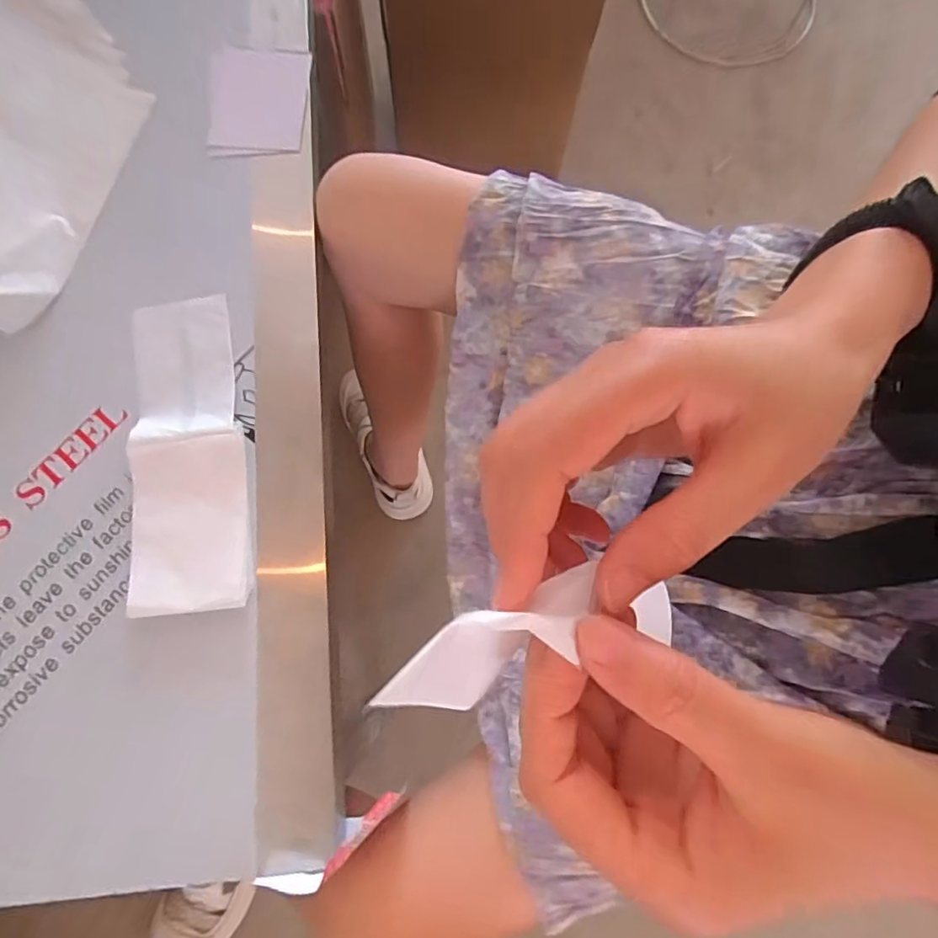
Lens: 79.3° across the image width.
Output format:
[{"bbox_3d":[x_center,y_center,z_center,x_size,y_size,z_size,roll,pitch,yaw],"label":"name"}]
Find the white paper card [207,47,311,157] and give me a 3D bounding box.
[{"bbox_3d":[-0.191,-0.331,0.510,0.091,0.010,0.107,-1,80,5],"label":"white paper card"}]

